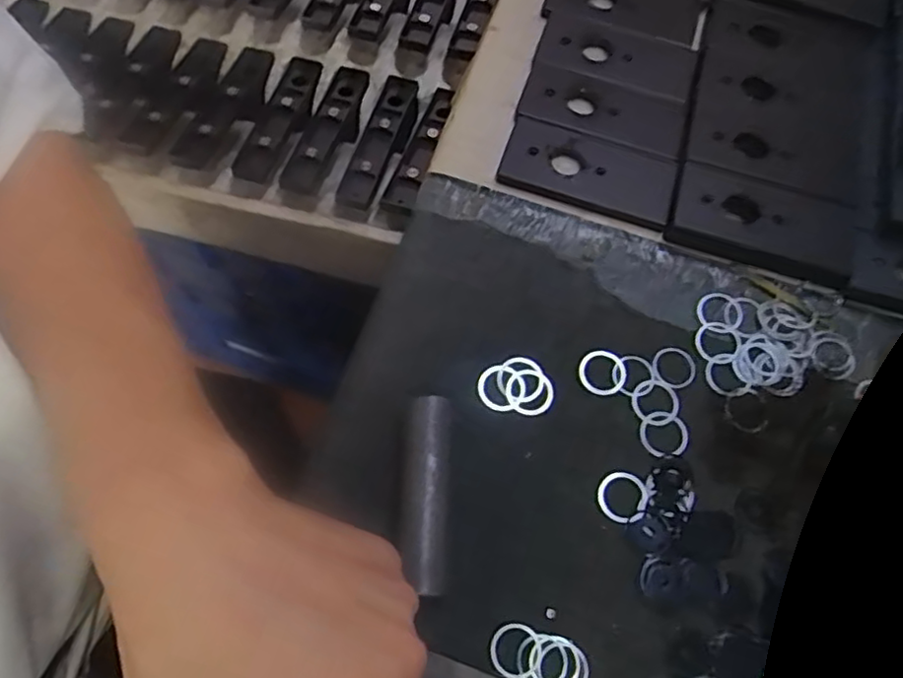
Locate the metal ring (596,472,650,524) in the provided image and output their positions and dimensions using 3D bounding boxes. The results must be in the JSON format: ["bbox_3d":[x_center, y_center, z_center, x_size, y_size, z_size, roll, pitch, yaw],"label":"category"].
[{"bbox_3d":[0.087,0.080,0.338,0.025,0.004,0.025,0,67,-1],"label":"metal ring"}]

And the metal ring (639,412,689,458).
[{"bbox_3d":[0.113,0.051,0.353,0.025,0.004,0.024,0,67,-1],"label":"metal ring"}]

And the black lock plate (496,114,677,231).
[{"bbox_3d":[0.083,-0.103,0.404,0.102,0.008,0.049,19,68,7],"label":"black lock plate"}]

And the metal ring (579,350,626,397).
[{"bbox_3d":[0.083,0.018,0.364,0.026,0.004,0.025,0,67,-1],"label":"metal ring"}]

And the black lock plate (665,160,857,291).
[{"bbox_3d":[0.182,-0.070,0.383,0.102,0.009,0.054,21,68,8],"label":"black lock plate"}]

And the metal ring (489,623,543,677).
[{"bbox_3d":[0.030,0.145,0.308,0.024,0.004,0.024,2,63,-4],"label":"metal ring"}]

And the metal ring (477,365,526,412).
[{"bbox_3d":[0.027,0.026,0.358,0.026,0.004,0.025,0,67,-1],"label":"metal ring"}]

